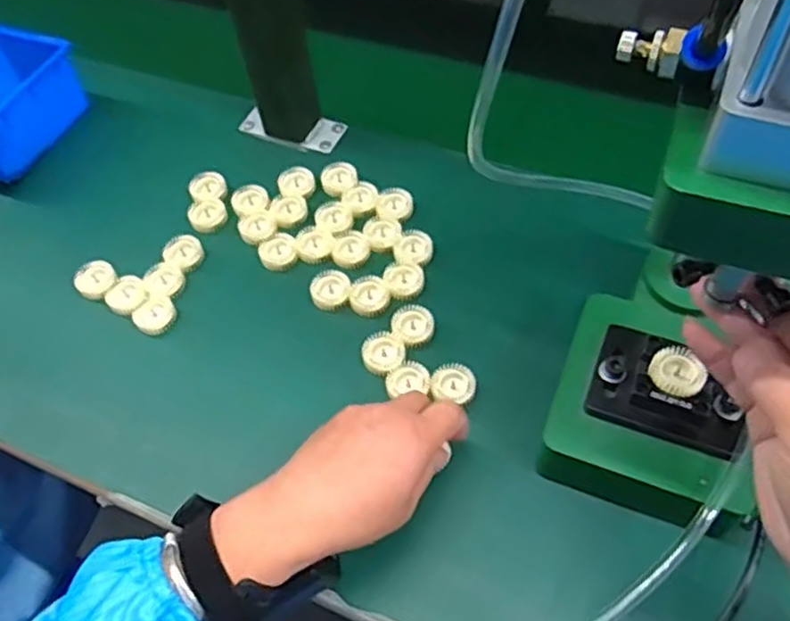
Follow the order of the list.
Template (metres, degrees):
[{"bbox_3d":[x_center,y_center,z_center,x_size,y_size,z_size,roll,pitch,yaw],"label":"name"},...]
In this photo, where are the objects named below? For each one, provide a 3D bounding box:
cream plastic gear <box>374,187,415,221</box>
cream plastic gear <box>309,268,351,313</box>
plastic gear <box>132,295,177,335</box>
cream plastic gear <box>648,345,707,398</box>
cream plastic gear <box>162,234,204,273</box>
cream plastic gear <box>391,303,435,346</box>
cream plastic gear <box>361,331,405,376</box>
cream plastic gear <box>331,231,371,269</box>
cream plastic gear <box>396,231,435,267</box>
[{"bbox_3d":[0.000,-0.089,0.596,0.030,0.009,0.032,-2,56,4],"label":"cream plastic gear"},{"bbox_3d":[-0.052,-0.016,0.555,0.030,0.012,0.032,-2,56,4],"label":"cream plastic gear"},{"bbox_3d":[-0.190,0.004,0.554,0.031,0.015,0.026,-35,60,-17],"label":"plastic gear"},{"bbox_3d":[0.171,0.038,0.427,0.031,0.011,0.029,-2,56,4],"label":"cream plastic gear"},{"bbox_3d":[-0.176,-0.048,0.585,0.029,0.012,0.032,19,60,17],"label":"cream plastic gear"},{"bbox_3d":[0.014,0.011,0.529,0.031,0.009,0.032,-2,56,4],"label":"cream plastic gear"},{"bbox_3d":[-0.009,0.031,0.515,0.031,0.007,0.030,-2,56,4],"label":"cream plastic gear"},{"bbox_3d":[-0.036,-0.049,0.576,0.031,0.010,0.029,-17,56,-6],"label":"cream plastic gear"},{"bbox_3d":[0.016,-0.050,0.569,0.030,0.008,0.031,-2,56,4],"label":"cream plastic gear"}]

